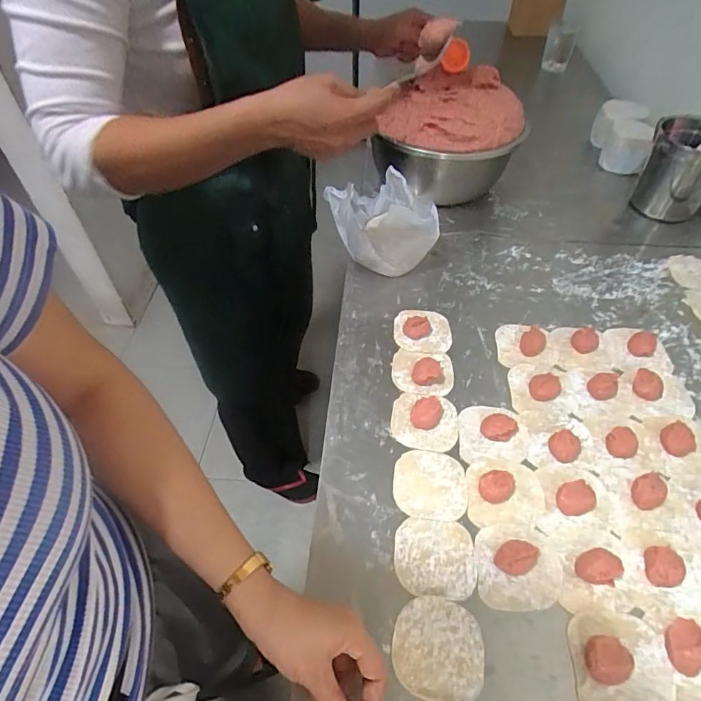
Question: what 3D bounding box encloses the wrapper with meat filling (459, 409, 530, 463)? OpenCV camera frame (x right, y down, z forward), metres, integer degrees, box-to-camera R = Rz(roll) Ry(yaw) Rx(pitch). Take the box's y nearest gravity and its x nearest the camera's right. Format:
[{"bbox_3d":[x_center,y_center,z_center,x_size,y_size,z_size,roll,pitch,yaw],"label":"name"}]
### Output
[{"bbox_3d":[0.168,0.094,0.534,0.081,0.021,0.072,4,51,4],"label":"wrapper with meat filling"}]

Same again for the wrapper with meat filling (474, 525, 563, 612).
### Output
[{"bbox_3d":[0.162,0.202,0.438,0.081,0.023,0.074,-2,51,0],"label":"wrapper with meat filling"}]

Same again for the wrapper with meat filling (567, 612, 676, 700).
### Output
[{"bbox_3d":[0.232,0.263,0.388,0.081,0.019,0.075,2,51,3],"label":"wrapper with meat filling"}]

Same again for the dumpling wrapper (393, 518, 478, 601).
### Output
[{"bbox_3d":[0.083,0.203,0.452,0.077,0.006,0.072,4,51,6],"label":"dumpling wrapper"}]

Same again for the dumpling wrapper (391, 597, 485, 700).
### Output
[{"bbox_3d":[0.077,0.261,0.404,0.077,0.004,0.074,10,52,9],"label":"dumpling wrapper"}]

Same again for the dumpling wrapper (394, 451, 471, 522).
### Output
[{"bbox_3d":[0.087,0.144,0.500,0.078,0.004,0.074,10,52,9],"label":"dumpling wrapper"}]

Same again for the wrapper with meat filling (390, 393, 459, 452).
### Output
[{"bbox_3d":[0.088,0.081,0.546,0.077,0.014,0.073,6,52,6],"label":"wrapper with meat filling"}]

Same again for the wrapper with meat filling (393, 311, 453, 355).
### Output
[{"bbox_3d":[0.100,-0.031,0.634,0.079,0.024,0.076,-1,51,1],"label":"wrapper with meat filling"}]

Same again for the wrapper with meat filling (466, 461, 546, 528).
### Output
[{"bbox_3d":[0.165,0.146,0.485,0.083,0.024,0.069,-2,51,-1],"label":"wrapper with meat filling"}]

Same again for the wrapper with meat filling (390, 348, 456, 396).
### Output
[{"bbox_3d":[0.093,0.022,0.590,0.078,0.025,0.066,9,52,8],"label":"wrapper with meat filling"}]

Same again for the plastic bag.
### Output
[{"bbox_3d":[0.057,-0.193,0.720,0.130,0.094,0.178,-24,55,-17],"label":"plastic bag"}]

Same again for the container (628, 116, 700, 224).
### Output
[{"bbox_3d":[0.540,-0.294,0.764,0.116,0.137,0.099,30,58,23],"label":"container"}]

